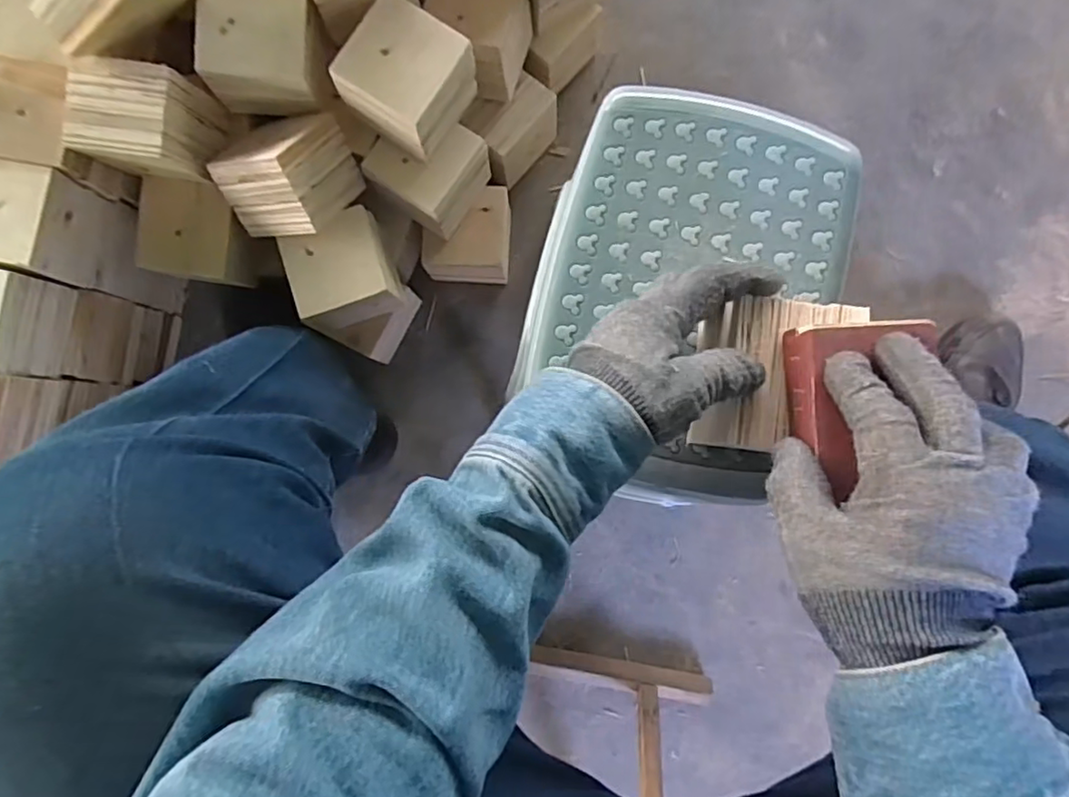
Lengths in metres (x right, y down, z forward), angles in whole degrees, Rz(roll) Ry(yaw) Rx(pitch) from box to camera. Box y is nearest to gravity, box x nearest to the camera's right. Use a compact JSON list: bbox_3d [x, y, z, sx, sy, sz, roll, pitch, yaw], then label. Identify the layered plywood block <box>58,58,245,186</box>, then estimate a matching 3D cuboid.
[{"bbox_3d":[-0.359,-0.255,0.566,0.113,0.082,0.086,13,87,2],"label":"layered plywood block"}]

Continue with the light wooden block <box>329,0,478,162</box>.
[{"bbox_3d":[-0.123,-0.304,0.580,0.102,0.075,0.102,35,88,3],"label":"light wooden block"}]

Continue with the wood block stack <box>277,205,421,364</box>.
[{"bbox_3d":[-0.196,-0.115,0.689,0.105,0.149,0.134,-22,86,0],"label":"wood block stack"}]

